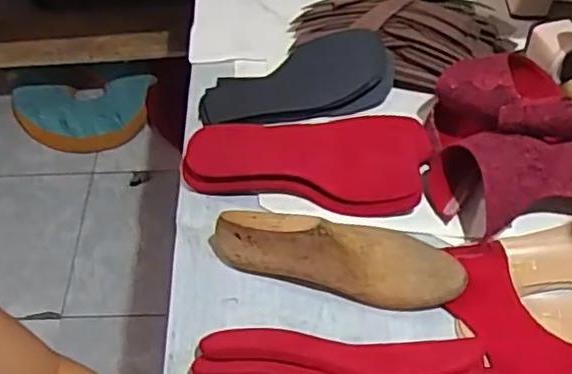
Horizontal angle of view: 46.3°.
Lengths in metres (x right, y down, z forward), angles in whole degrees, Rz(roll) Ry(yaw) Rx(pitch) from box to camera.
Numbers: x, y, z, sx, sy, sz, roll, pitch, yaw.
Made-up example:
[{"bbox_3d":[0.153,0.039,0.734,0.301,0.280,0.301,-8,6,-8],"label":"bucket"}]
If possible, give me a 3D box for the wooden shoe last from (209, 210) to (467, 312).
[{"bbox_3d":[0.045,0.057,0.627,0.237,0.071,0.073,3,54,7],"label":"wooden shoe last"}]

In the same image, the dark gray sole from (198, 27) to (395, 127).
[{"bbox_3d":[0.011,-0.117,0.789,0.225,0.033,0.098,-20,66,7],"label":"dark gray sole"}]

